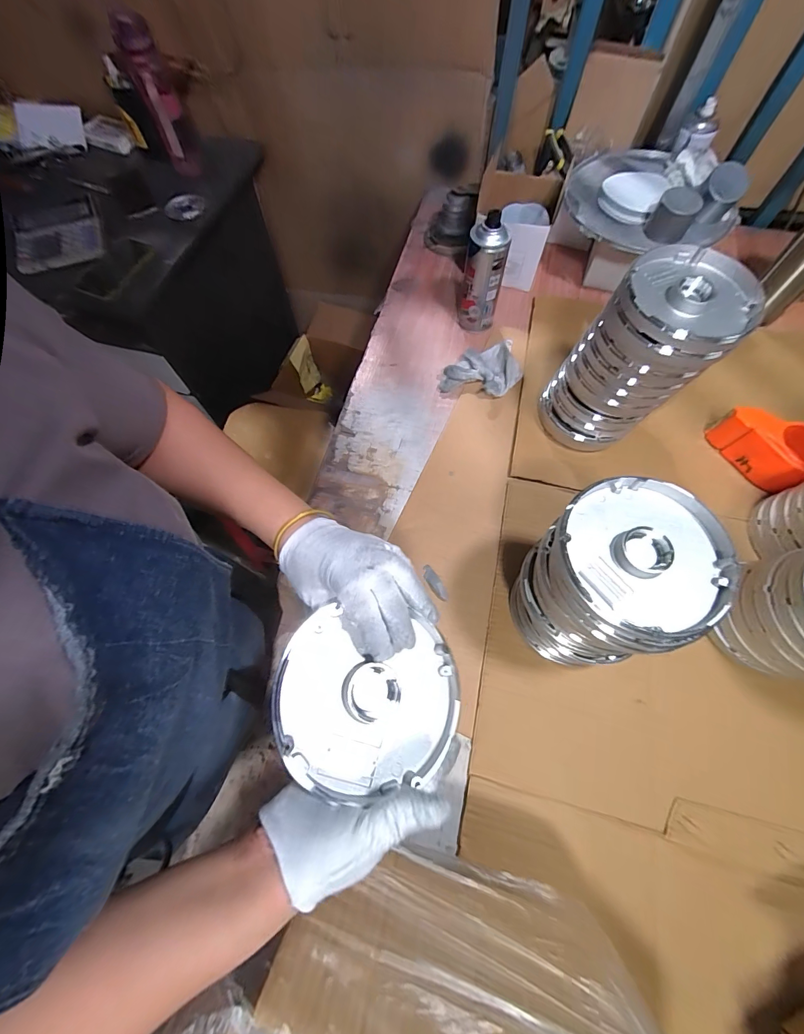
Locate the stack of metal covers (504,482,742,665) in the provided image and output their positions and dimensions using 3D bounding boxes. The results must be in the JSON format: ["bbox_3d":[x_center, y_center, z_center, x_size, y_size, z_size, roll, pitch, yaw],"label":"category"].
[{"bbox_3d":[0.211,0.074,0.411,0.147,0.215,0.145,39,75,17],"label":"stack of metal covers"}]

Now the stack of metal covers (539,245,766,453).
[{"bbox_3d":[0.299,-0.204,0.508,0.153,0.227,0.141,36,74,16],"label":"stack of metal covers"}]

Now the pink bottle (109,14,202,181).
[{"bbox_3d":[-0.469,-0.808,0.751,0.070,0.215,0.061,-25,69,-8],"label":"pink bottle"}]

